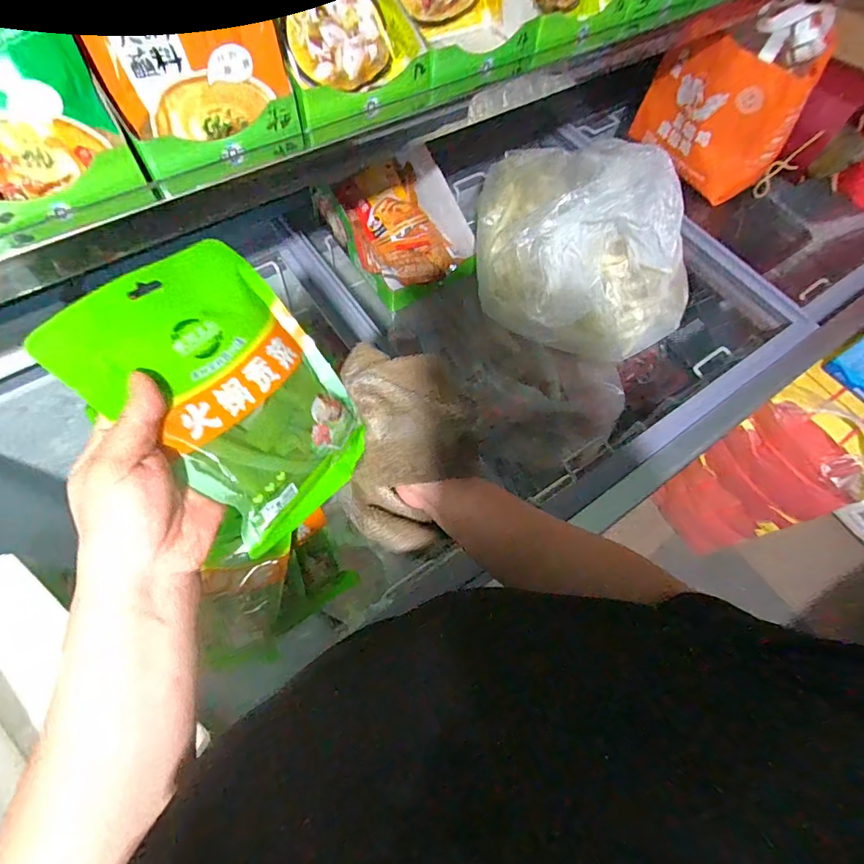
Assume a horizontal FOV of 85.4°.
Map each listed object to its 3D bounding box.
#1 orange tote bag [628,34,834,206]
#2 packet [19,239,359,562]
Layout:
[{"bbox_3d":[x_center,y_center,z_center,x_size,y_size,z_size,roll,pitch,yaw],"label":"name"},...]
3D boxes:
[{"bbox_3d":[0.517,-0.582,0.861,0.268,0.223,0.108,31,66,11],"label":"orange tote bag"},{"bbox_3d":[-0.128,-0.026,0.317,0.190,0.022,0.136,51,53,-18],"label":"packet"}]

